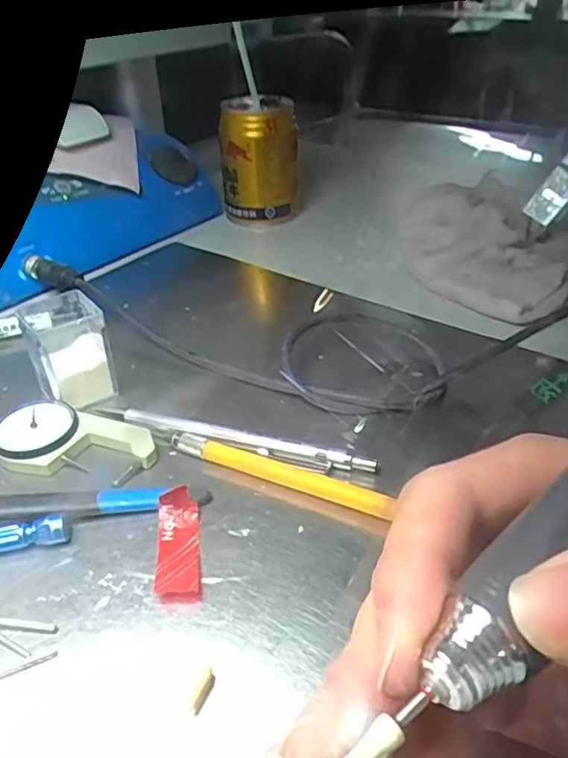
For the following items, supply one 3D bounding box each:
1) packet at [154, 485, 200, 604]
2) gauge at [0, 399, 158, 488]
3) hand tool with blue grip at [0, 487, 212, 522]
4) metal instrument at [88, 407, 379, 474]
[{"bbox_3d":[-0.040,0.062,0.222,0.016,0.010,0.047,-6,36,-5],"label":"packet"},{"bbox_3d":[-0.096,0.029,0.270,0.074,0.012,0.039,9,37,16],"label":"gauge"},{"bbox_3d":[-0.087,0.050,0.237,0.111,0.014,0.012,-5,36,-4],"label":"hand tool with blue grip"},{"bbox_3d":[-0.027,0.027,0.272,0.139,0.006,0.008,10,37,16],"label":"metal instrument"}]

